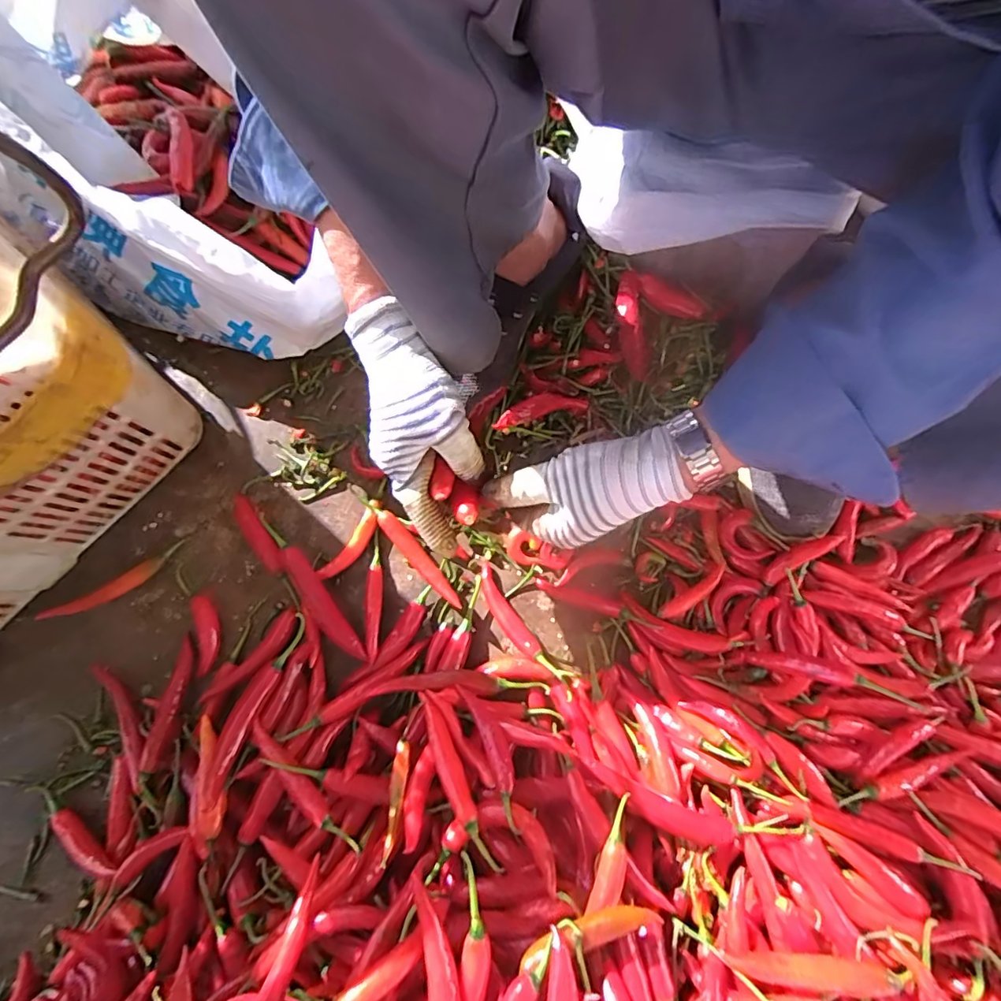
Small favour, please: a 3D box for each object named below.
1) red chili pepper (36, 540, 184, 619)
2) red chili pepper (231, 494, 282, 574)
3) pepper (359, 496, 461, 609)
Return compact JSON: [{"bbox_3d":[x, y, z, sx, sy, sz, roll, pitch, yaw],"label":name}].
[{"bbox_3d":[-0.360,0.079,0.495,0.133,0.012,0.020,-31,80,-6],"label":"red chili pepper"},{"bbox_3d":[-0.239,0.030,0.521,0.023,0.026,0.093,-39,81,-8],"label":"red chili pepper"},{"bbox_3d":[-0.087,0.047,0.517,0.019,0.022,0.140,-41,81,-8],"label":"pepper"}]

